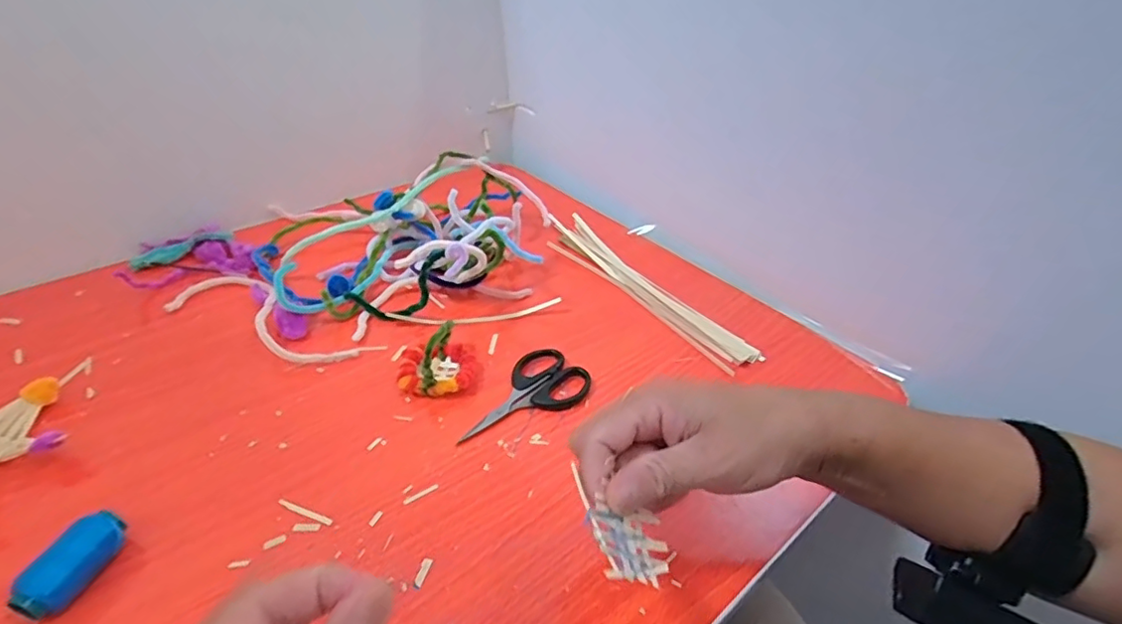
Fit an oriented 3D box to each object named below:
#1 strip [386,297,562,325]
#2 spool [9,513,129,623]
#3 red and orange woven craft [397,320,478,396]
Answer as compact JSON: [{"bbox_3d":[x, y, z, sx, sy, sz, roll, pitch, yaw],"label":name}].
[{"bbox_3d":[-0.076,0.005,0.520,0.153,0.021,0.012,-5,46,-7],"label":"strip"},{"bbox_3d":[-0.266,0.139,0.316,0.023,0.028,0.053,11,38,10],"label":"spool"},{"bbox_3d":[-0.097,0.036,0.449,0.058,0.042,0.054,-2,38,-7],"label":"red and orange woven craft"}]

